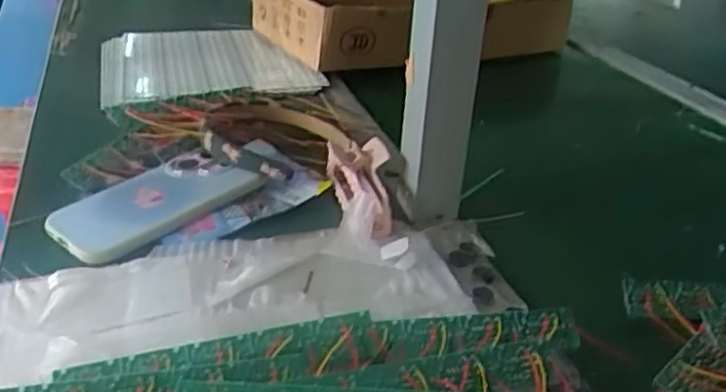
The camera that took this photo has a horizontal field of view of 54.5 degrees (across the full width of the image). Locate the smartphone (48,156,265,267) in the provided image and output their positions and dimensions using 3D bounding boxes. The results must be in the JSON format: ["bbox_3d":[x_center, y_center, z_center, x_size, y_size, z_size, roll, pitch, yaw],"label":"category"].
[{"bbox_3d":[-0.165,0.003,0.555,0.091,0.018,0.146,24,36,34],"label":"smartphone"}]

